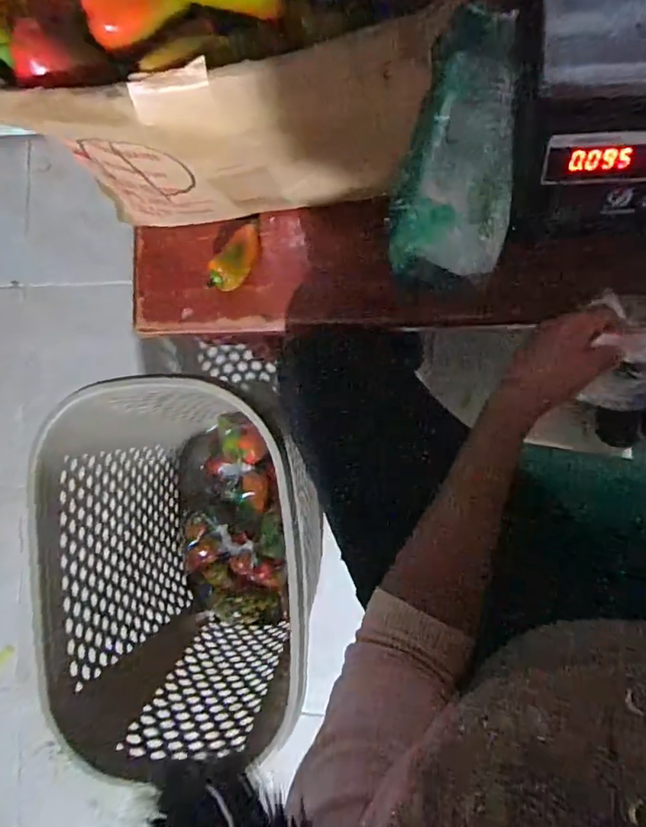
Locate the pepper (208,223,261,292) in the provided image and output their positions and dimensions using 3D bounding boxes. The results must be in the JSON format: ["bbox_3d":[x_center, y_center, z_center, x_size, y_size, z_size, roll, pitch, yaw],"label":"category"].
[{"bbox_3d":[-0.086,-0.157,0.552,0.032,0.039,0.073,38,95,5],"label":"pepper"}]

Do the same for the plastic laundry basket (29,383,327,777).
[{"bbox_3d":[-0.168,0.199,0.795,0.292,0.377,0.461,-1,91,7],"label":"plastic laundry basket"}]

